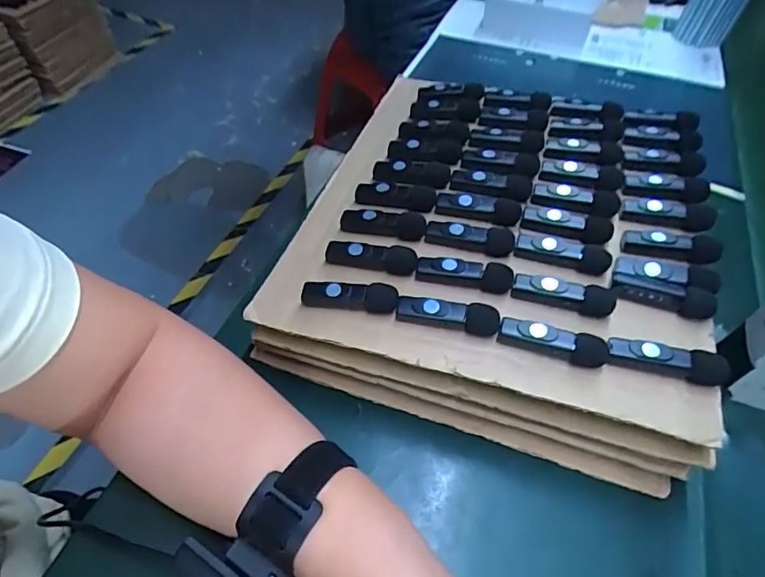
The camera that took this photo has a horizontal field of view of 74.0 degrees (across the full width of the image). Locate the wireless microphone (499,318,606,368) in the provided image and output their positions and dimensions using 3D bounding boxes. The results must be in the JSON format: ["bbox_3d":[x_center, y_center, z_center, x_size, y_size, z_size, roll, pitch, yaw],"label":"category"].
[{"bbox_3d":[0.104,0.031,0.311,0.061,0.018,0.016,23,52,12],"label":"wireless microphone"}]

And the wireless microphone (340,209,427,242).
[{"bbox_3d":[0.001,-0.048,0.384,0.064,0.020,0.015,13,51,4],"label":"wireless microphone"}]

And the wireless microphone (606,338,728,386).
[{"bbox_3d":[0.167,0.043,0.300,0.063,0.021,0.015,14,51,5],"label":"wireless microphone"}]

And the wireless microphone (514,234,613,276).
[{"bbox_3d":[0.126,-0.026,0.355,0.063,0.014,0.016,13,51,4],"label":"wireless microphone"}]

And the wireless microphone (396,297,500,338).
[{"bbox_3d":[0.042,0.016,0.324,0.064,0.018,0.013,14,51,5],"label":"wireless microphone"}]

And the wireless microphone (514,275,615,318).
[{"bbox_3d":[0.119,0.002,0.332,0.064,0.017,0.014,16,51,6],"label":"wireless microphone"}]

